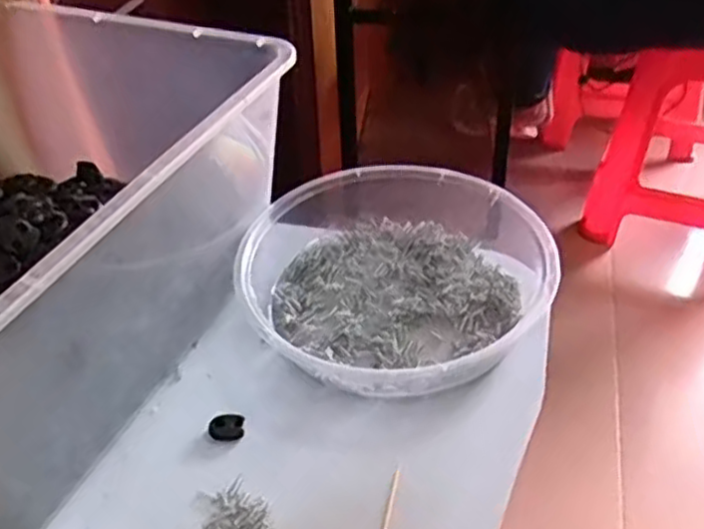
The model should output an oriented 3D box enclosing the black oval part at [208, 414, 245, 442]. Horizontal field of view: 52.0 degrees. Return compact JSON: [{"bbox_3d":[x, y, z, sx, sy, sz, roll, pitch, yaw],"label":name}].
[{"bbox_3d":[-0.066,0.086,0.382,0.018,0.005,0.015,-3,39,-2],"label":"black oval part"}]

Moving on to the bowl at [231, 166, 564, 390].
[{"bbox_3d":[0.026,0.000,0.447,0.180,0.053,0.167,-1,38,0],"label":"bowl"}]

